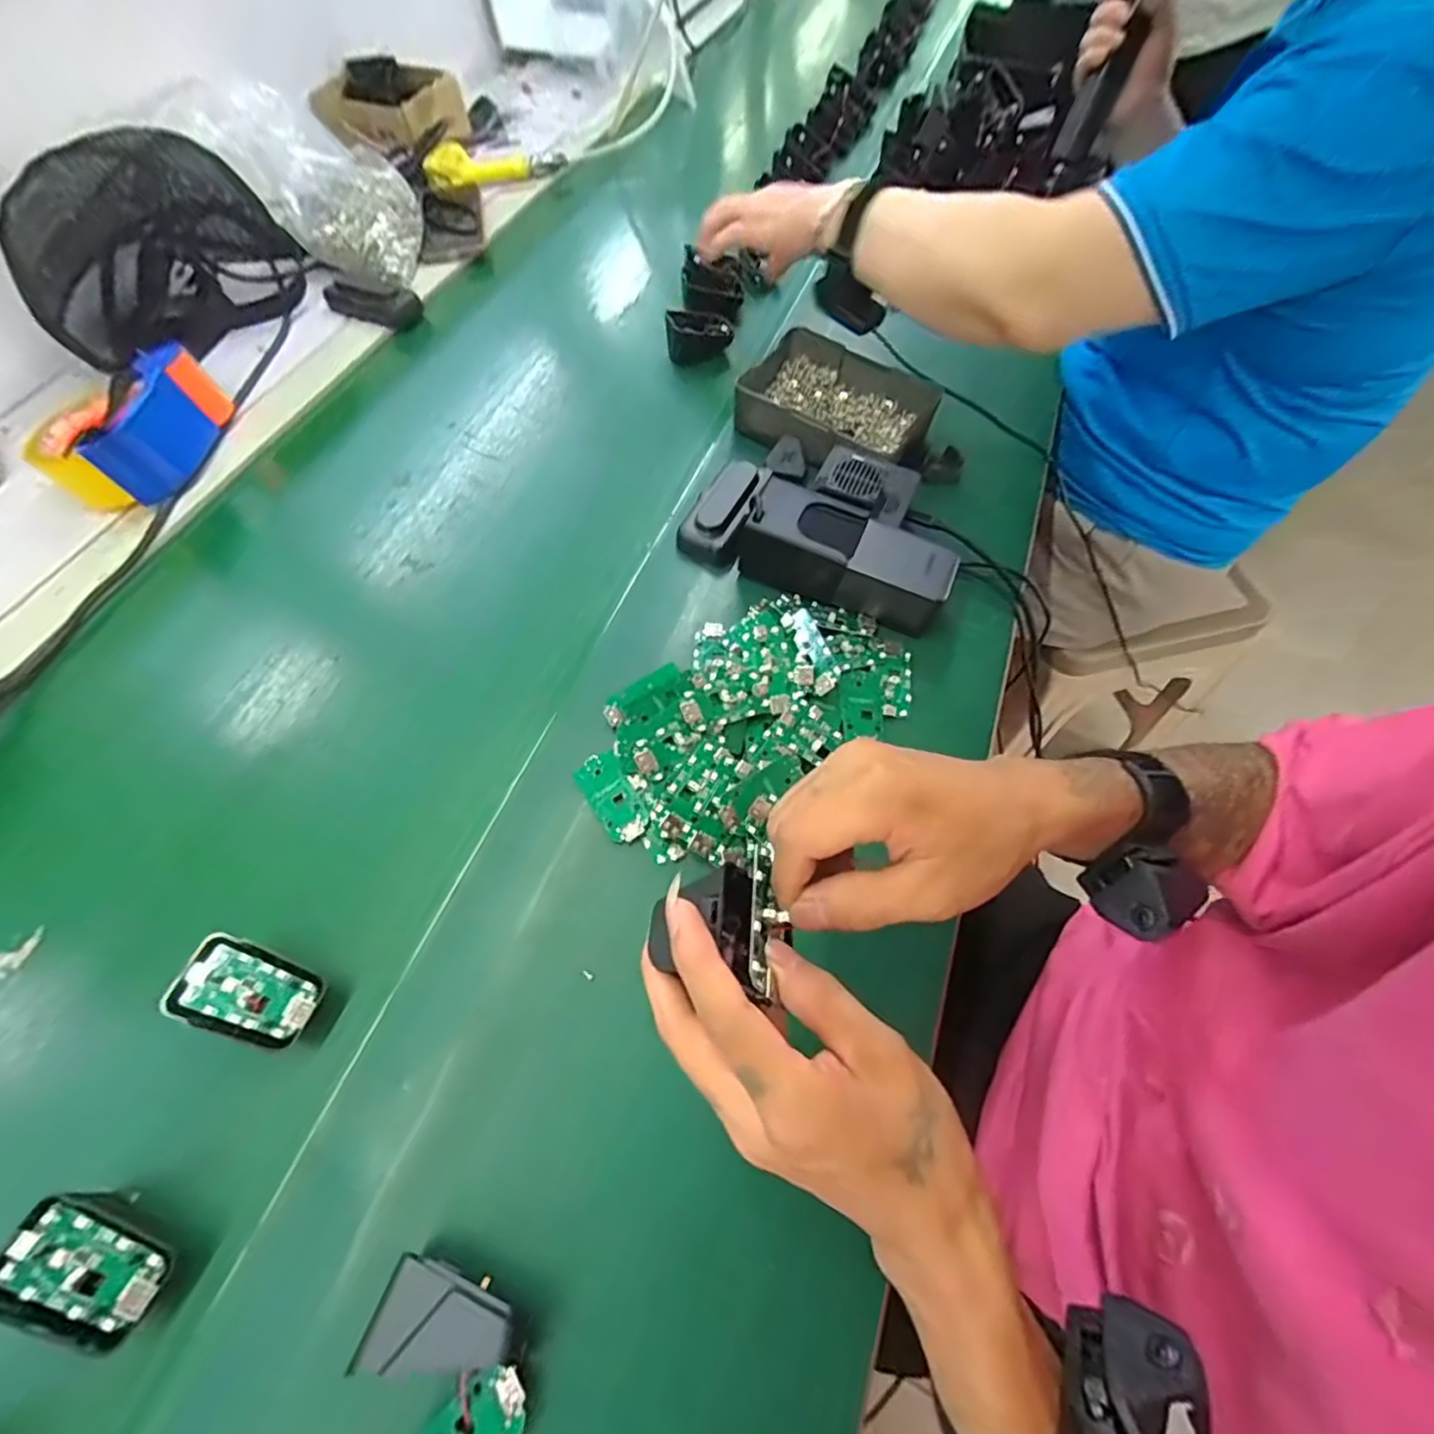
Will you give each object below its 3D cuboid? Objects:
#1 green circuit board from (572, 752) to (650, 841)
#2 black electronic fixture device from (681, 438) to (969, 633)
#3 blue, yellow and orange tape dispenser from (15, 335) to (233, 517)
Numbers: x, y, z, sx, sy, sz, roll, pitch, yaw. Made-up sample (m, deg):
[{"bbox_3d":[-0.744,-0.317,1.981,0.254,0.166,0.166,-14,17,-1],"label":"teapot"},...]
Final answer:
[{"bbox_3d":[-0.068,0.052,0.408,0.029,0.004,0.062,-31,66,-15],"label":"green circuit board"},{"bbox_3d":[0.089,-0.161,0.500,0.215,0.061,0.140,25,65,13],"label":"black electronic fixture device"},{"bbox_3d":[-0.525,-0.256,0.548,0.102,0.060,0.148,11,62,6],"label":"blue, yellow and orange tape dispenser"}]

